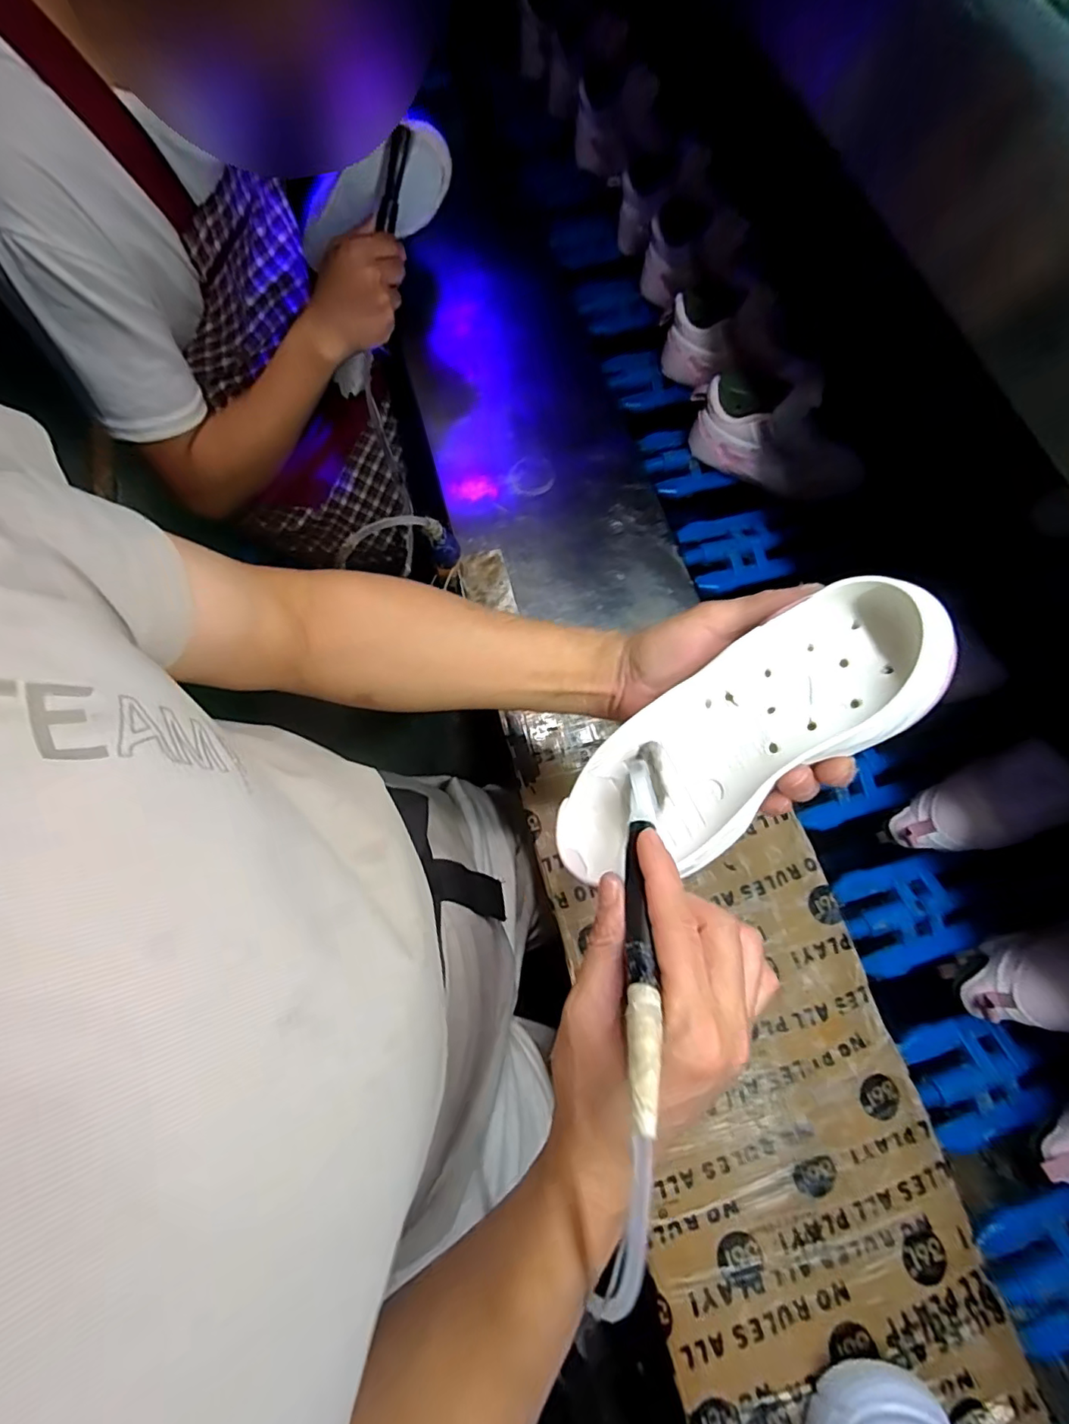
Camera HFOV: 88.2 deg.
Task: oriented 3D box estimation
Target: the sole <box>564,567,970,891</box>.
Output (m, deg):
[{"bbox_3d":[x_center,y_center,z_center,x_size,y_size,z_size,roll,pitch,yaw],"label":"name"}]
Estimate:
[{"bbox_3d":[0.104,0.019,0.299,0.220,0.030,0.082,-39,74,23],"label":"sole"}]

